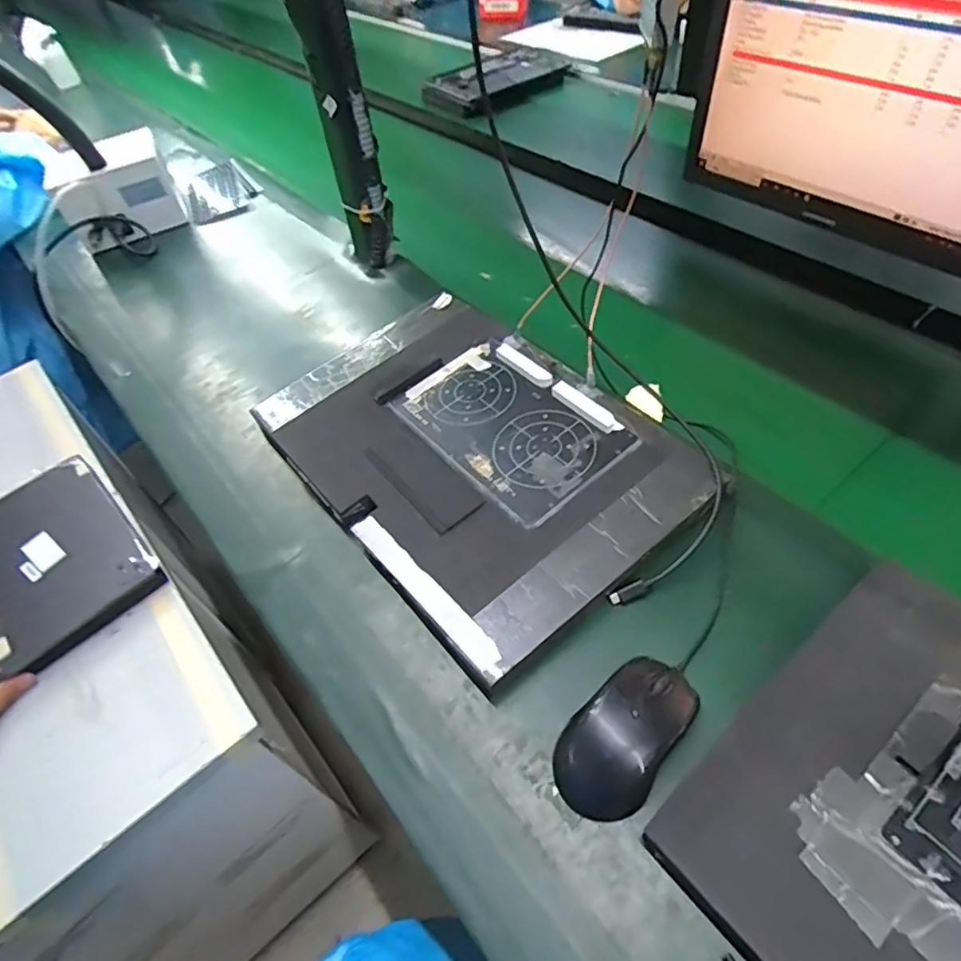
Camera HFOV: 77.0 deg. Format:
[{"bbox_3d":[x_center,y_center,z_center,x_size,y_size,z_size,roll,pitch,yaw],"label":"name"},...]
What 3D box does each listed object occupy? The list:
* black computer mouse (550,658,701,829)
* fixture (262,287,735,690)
[{"bbox_3d":[0.096,0.166,0.396,0.064,0.035,0.109,32,61,28],"label":"black computer mouse"},{"bbox_3d":[-0.014,-0.031,0.563,0.260,0.048,0.371,-35,56,-20],"label":"fixture"}]

